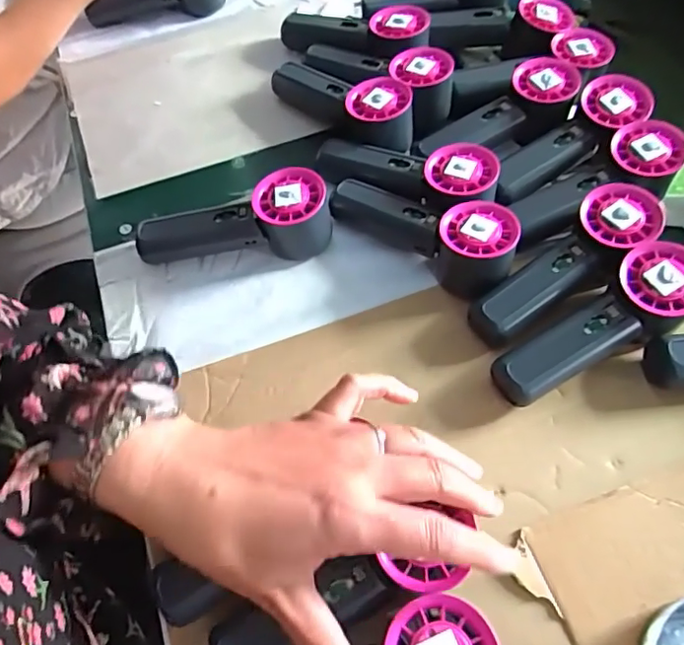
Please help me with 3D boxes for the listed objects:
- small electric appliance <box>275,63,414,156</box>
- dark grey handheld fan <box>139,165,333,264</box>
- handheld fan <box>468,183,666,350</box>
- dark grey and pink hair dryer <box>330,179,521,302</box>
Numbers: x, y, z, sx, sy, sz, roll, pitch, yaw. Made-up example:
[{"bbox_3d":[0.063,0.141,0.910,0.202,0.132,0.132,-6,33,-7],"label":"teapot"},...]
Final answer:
[{"bbox_3d":[0.001,-0.208,0.517,0.059,0.051,0.161,-40,66,-19],"label":"small electric appliance"},{"bbox_3d":[-0.088,-0.084,0.452,0.154,0.055,0.058,1,60,3],"label":"dark grey handheld fan"},{"bbox_3d":[0.168,-0.040,0.418,0.165,0.044,0.056,-38,64,-4],"label":"handheld fan"},{"bbox_3d":[0.065,-0.078,0.444,0.152,0.053,0.053,32,66,19],"label":"dark grey and pink hair dryer"}]

